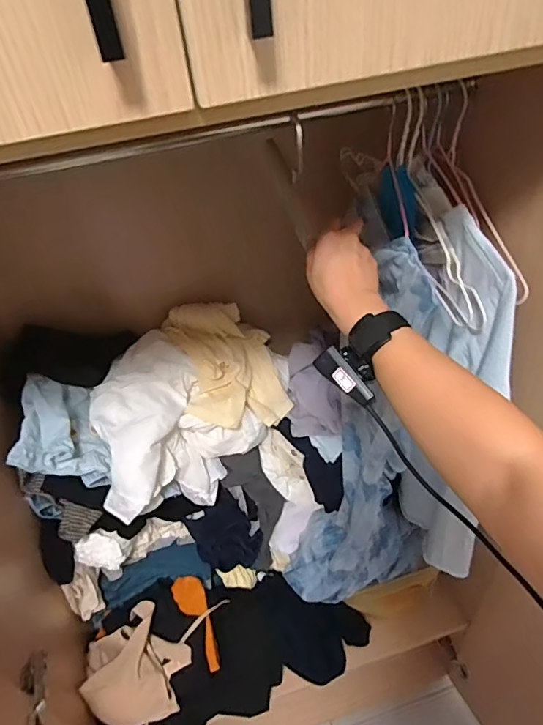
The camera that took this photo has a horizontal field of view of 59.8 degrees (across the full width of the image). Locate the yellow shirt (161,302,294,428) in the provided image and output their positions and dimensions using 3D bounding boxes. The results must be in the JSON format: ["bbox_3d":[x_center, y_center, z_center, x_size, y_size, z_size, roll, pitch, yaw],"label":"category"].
[{"bbox_3d":[-0.084,0.014,0.973,0.207,0.198,0.214,-16,43,-9],"label":"yellow shirt"}]

